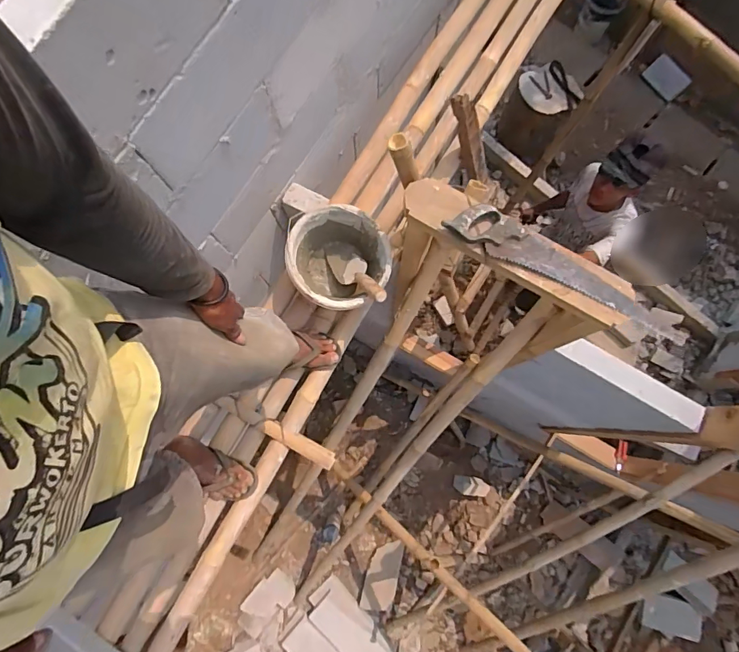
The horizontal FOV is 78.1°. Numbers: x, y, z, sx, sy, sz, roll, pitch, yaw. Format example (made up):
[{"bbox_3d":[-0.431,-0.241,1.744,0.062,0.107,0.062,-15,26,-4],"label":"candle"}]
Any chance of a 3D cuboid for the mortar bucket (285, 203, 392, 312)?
[{"bbox_3d":[-0.075,-0.157,1.183,0.242,0.170,0.241,0,80,1],"label":"mortar bucket"}]

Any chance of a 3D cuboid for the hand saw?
[{"bbox_3d":[0.420,-0.117,0.963,0.547,0.049,0.090,27,81,5],"label":"hand saw"}]

